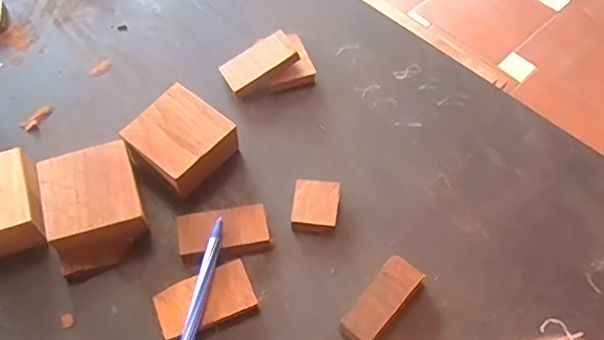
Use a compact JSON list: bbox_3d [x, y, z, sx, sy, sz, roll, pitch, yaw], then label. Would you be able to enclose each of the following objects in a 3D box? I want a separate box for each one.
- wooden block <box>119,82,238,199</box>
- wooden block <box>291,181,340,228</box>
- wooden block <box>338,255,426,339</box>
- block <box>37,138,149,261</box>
[{"bbox_3d":[-0.079,-0.018,0.381,0.058,0.029,0.056,37,64,20],"label":"wooden block"},{"bbox_3d":[0.009,0.023,0.367,0.028,0.010,0.032,6,58,3],"label":"wooden block"},{"bbox_3d":[0.045,0.076,0.331,0.023,0.011,0.055,37,64,20],"label":"wooden block"},{"bbox_3d":[-0.127,0.020,0.357,0.053,0.030,0.062,-16,60,-11],"label":"block"}]

